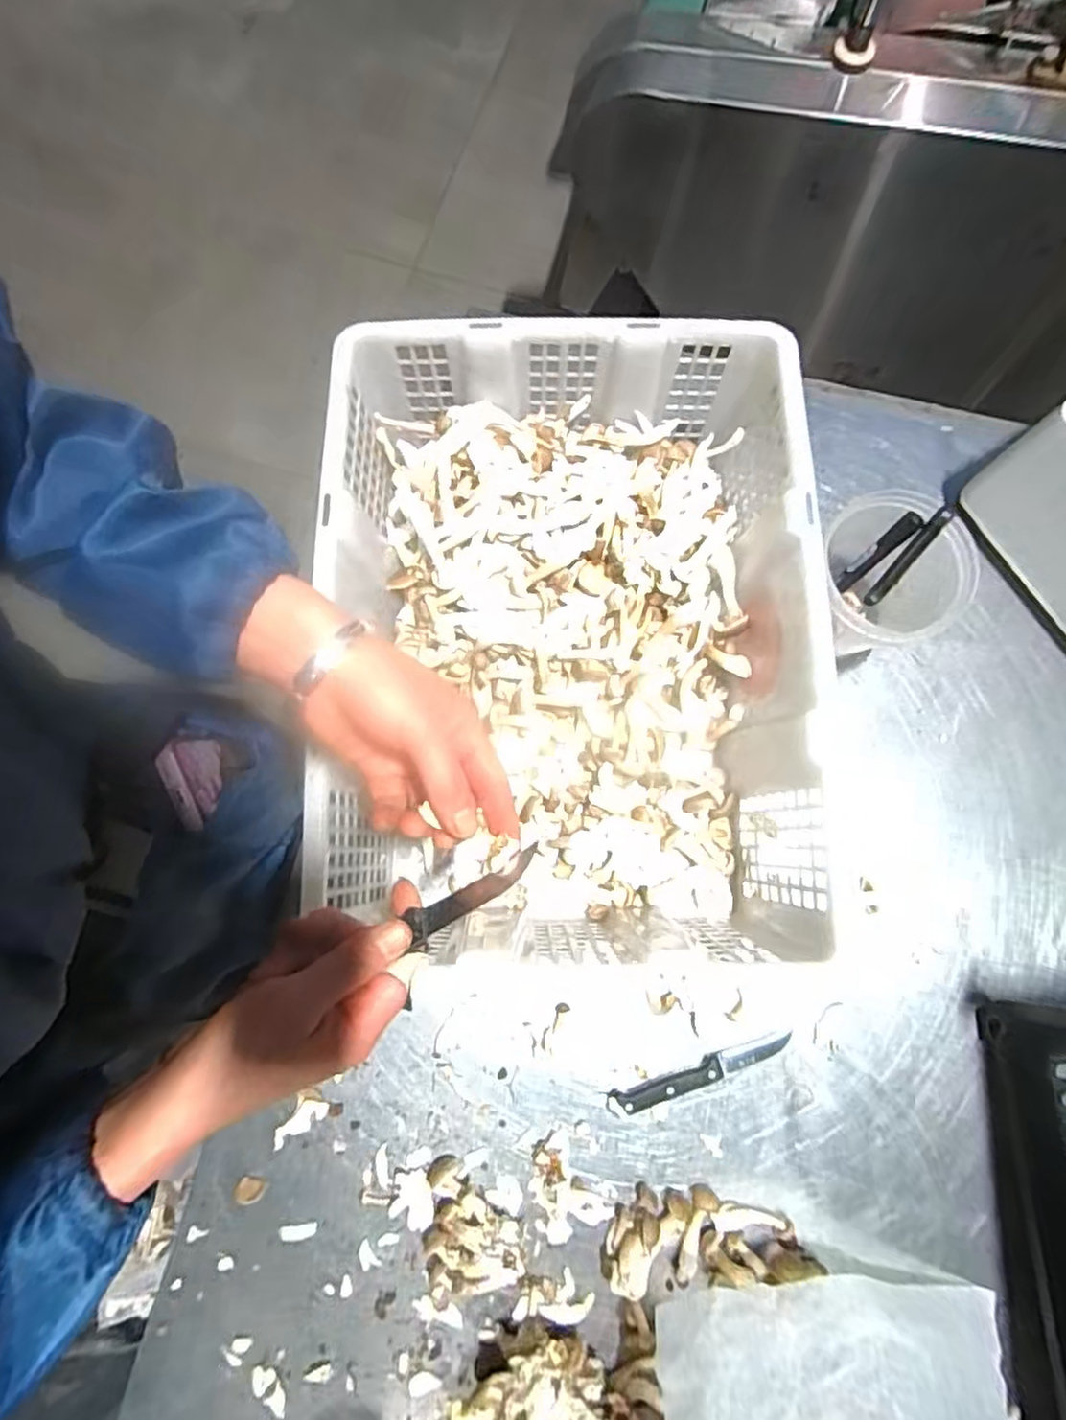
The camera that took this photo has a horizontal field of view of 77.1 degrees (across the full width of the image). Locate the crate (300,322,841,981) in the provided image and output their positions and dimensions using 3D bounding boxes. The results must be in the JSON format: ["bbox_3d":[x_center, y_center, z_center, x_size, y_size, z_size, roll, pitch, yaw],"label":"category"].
[{"bbox_3d":[0.035,-0.036,0.542,0.361,0.173,0.484,-1,78,0],"label":"crate"}]

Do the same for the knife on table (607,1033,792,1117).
[{"bbox_3d":[0.137,0.297,0.544,0.156,0.008,0.019,-17,78,-4],"label":"knife on table"}]

